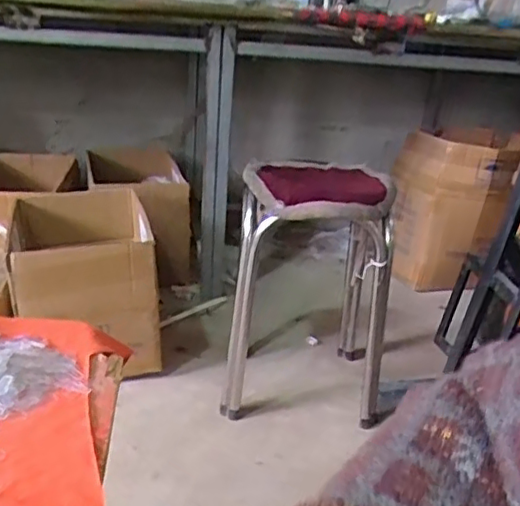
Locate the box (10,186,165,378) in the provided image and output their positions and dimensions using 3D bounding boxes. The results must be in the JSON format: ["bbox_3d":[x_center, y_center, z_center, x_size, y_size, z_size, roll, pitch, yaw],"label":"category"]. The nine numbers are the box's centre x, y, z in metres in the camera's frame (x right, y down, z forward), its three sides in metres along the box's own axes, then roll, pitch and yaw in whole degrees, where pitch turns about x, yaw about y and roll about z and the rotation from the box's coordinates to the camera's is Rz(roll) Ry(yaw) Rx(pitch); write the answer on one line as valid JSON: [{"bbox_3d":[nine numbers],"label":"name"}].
[{"bbox_3d":[-0.396,0.045,1.384,0.275,0.271,0.420,-4,23,-20],"label":"box"}]

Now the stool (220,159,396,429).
[{"bbox_3d":[0.094,0.068,1.219,0.289,0.455,0.288,4,22,0],"label":"stool"}]

